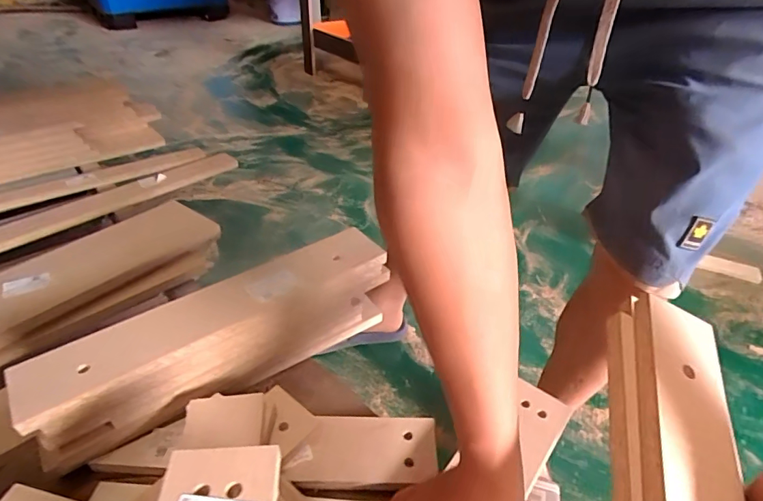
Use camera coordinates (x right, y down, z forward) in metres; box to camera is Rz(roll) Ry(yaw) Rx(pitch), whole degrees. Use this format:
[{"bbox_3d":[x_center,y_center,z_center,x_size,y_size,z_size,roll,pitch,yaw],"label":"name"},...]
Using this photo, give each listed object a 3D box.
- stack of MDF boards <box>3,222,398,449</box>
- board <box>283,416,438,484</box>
[{"bbox_3d":[-0.196,0.106,0.571,0.412,0.136,0.087,-25,45,-30],"label":"stack of MDF boards"},{"bbox_3d":[-0.020,0.226,0.519,0.162,0.014,0.079,0,38,-2],"label":"board"}]

